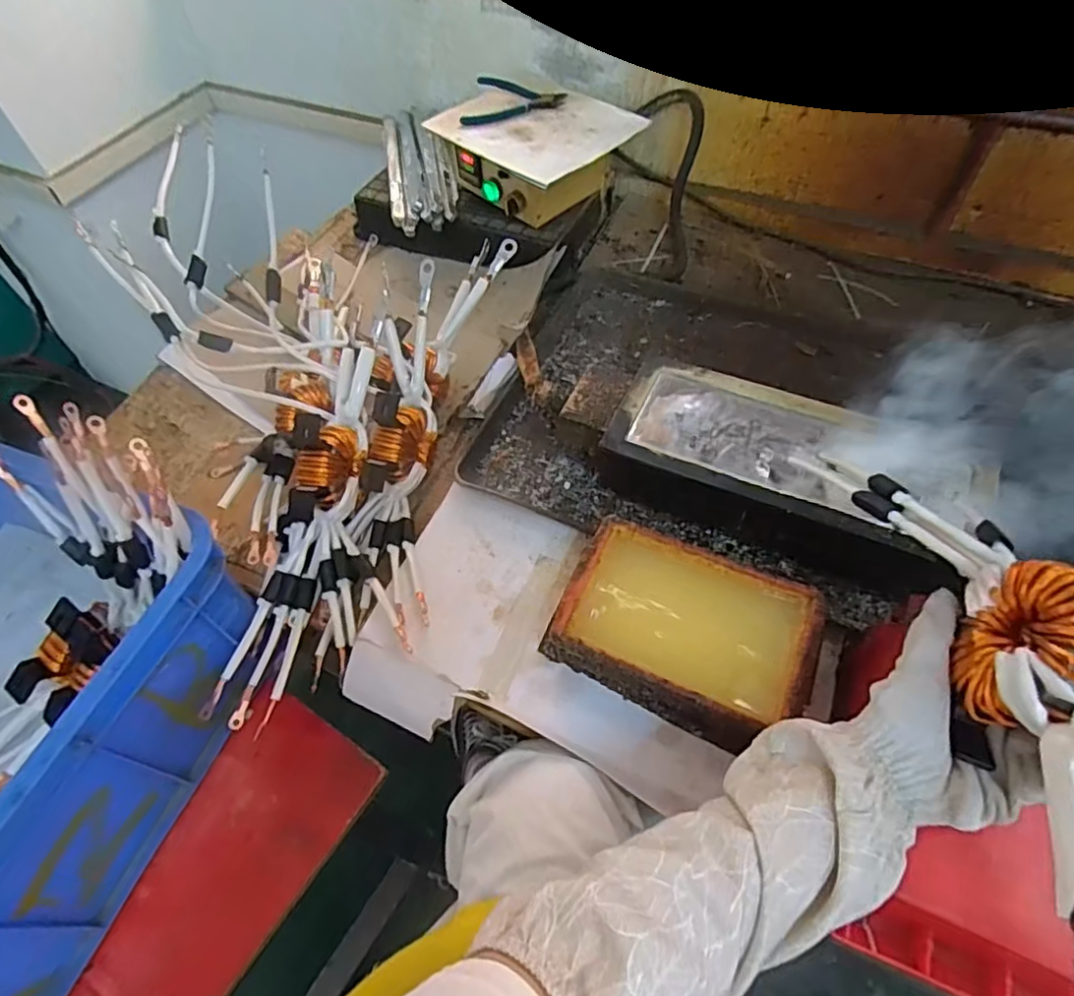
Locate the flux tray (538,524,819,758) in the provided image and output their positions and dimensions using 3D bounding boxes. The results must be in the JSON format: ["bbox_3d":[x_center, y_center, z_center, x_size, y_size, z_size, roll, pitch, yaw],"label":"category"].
[{"bbox_3d":[0.125,0.114,0.527,0.204,0.063,0.136,21,59,17],"label":"flux tray"}]

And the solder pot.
[{"bbox_3d":[0.238,-0.024,0.599,0.334,0.087,0.141,21,59,17],"label":"solder pot"}]

